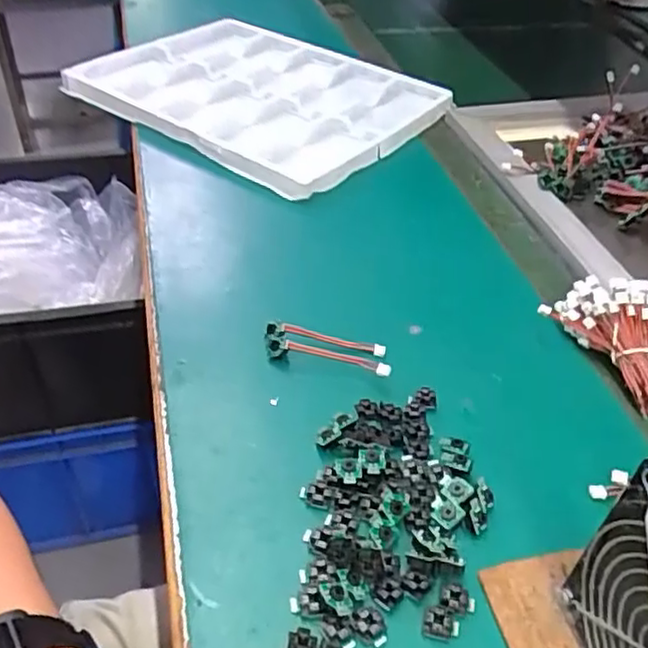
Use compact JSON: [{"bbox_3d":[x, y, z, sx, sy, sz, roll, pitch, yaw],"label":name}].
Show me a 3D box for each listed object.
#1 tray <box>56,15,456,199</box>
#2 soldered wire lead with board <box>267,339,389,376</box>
[{"bbox_3d":[-0.084,-0.272,0.781,0.394,0.031,0.289,26,47,23],"label":"tray"},{"bbox_3d":[0.004,0.022,0.461,0.086,0.012,0.018,11,43,8],"label":"soldered wire lead with board"}]

